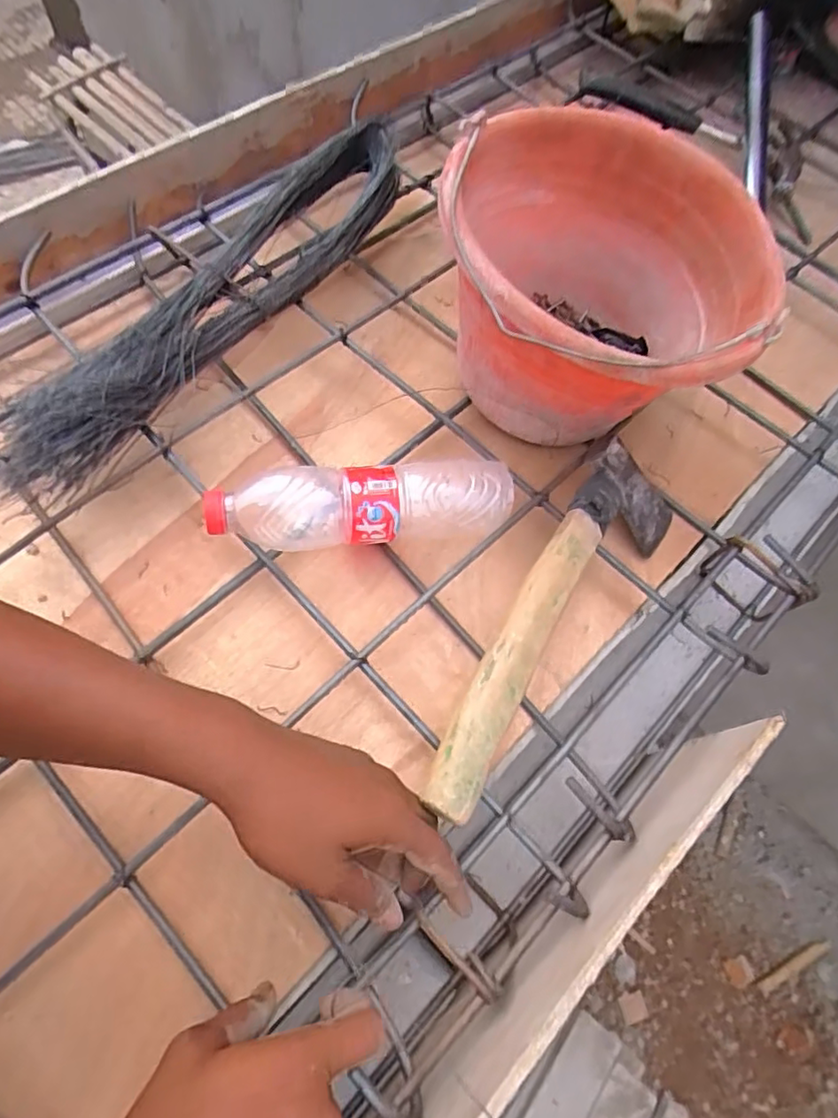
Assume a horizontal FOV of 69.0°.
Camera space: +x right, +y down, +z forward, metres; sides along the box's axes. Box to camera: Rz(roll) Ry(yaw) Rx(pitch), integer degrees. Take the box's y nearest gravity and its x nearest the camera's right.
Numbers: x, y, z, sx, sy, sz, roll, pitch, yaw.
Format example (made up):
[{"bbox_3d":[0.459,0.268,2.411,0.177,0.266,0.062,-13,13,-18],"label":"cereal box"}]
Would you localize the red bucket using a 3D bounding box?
[{"bbox_3d":[0.131,-0.193,0.493,0.228,0.188,0.231,1,64,-3],"label":"red bucket"}]

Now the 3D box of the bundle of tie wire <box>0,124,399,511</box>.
[{"bbox_3d":[-0.165,-0.227,0.512,0.076,0.057,0.461,33,67,12],"label":"bundle of tie wire"}]

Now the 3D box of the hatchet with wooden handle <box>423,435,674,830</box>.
[{"bbox_3d":[0.097,0.041,0.443,0.084,0.062,0.318,33,67,12],"label":"hatchet with wooden handle"}]

